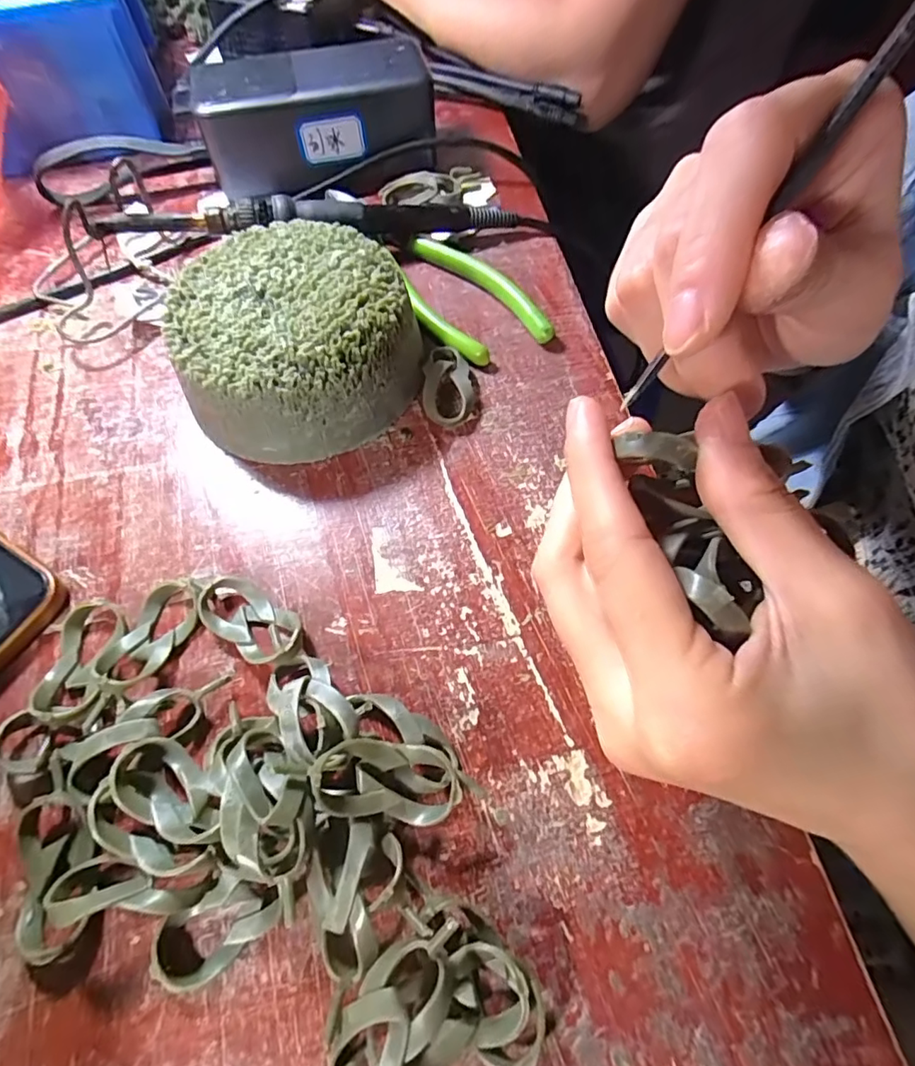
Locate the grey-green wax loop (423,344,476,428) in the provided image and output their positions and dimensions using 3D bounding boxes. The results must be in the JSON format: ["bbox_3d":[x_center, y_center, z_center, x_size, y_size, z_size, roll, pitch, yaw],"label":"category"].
[{"bbox_3d":[-0.005,-0.069,0.253,0.023,0.011,0.045,-6,63,-3],"label":"grey-green wax loop"}]

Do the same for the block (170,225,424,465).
[{"bbox_3d":[-0.071,-0.085,0.243,0.099,0.047,0.096,0,63,1],"label":"block"}]

